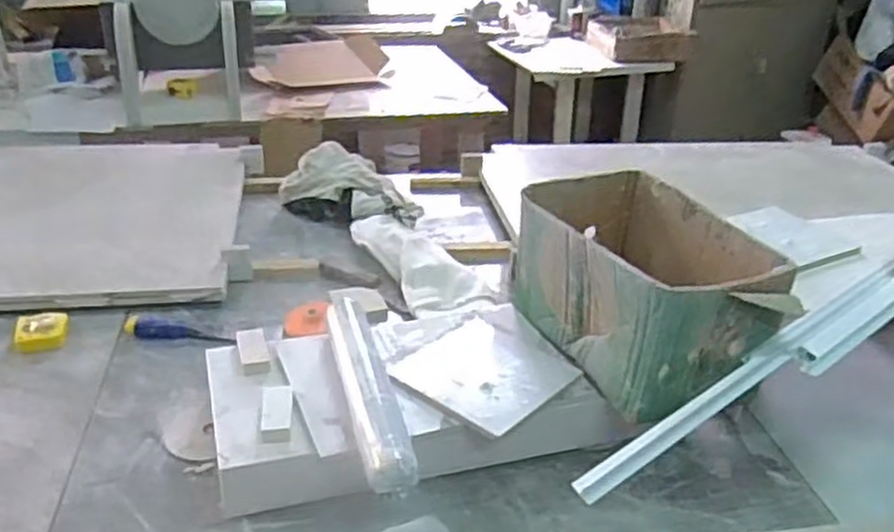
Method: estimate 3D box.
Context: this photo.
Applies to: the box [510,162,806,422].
[{"bbox_3d":[0.221,0.023,0.860,0.181,0.159,0.292,-13,32,-26],"label":"box"}]

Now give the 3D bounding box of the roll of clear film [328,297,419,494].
[{"bbox_3d":[-0.081,0.116,0.772,0.045,0.035,0.287,-6,29,-15],"label":"roll of clear film"}]

